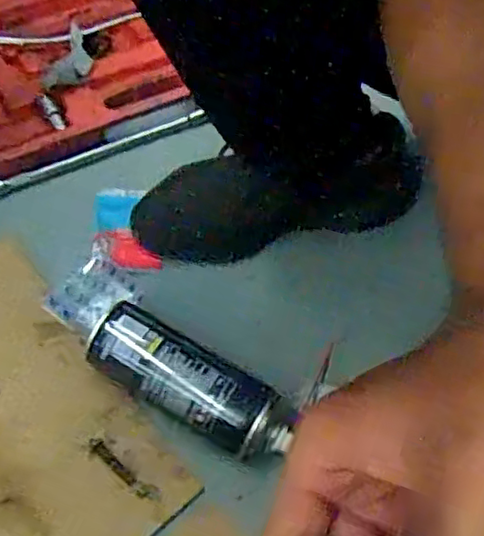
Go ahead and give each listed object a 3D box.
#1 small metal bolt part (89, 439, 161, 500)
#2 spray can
[{"bbox_3d":[-0.096,0.163,0.524,0.072,0.006,0.012,34,60,18],"label":"small metal bolt part"},{"bbox_3d":[-0.043,0.101,0.540,0.183,0.055,0.062,27,58,14],"label":"spray can"}]

